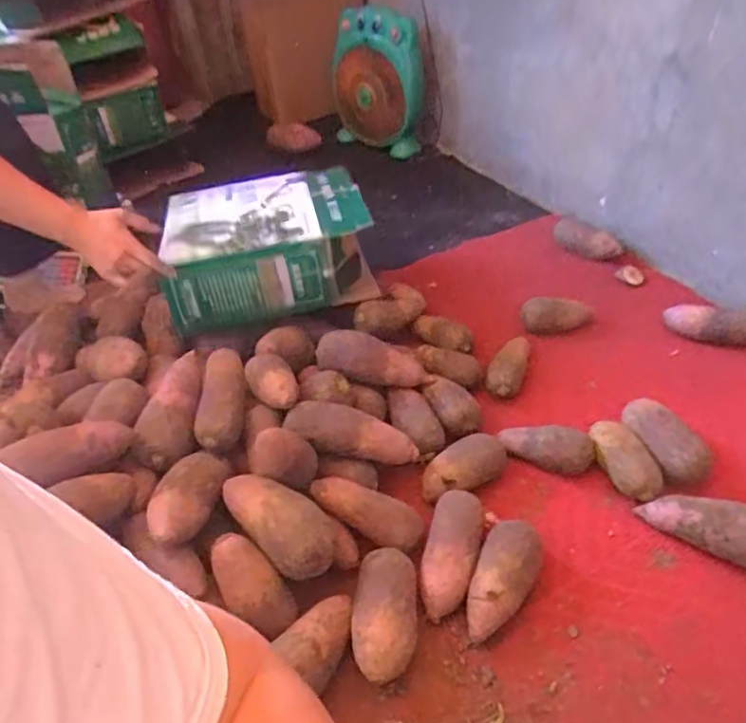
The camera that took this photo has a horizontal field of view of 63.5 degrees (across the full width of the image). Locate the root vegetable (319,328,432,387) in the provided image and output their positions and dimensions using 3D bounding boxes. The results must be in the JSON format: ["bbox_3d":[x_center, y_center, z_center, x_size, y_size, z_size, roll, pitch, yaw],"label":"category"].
[{"bbox_3d":[0.002,-0.004,1.027,0.181,0.065,0.084,16,38,-17],"label":"root vegetable"}]

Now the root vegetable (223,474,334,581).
[{"bbox_3d":[-0.116,0.204,0.769,0.157,0.064,0.082,30,51,32],"label":"root vegetable"}]

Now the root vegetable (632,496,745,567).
[{"bbox_3d":[0.454,0.226,0.814,0.172,0.072,0.072,8,43,13],"label":"root vegetable"}]

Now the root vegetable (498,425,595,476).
[{"bbox_3d":[0.268,0.135,0.938,0.141,0.054,0.061,13,44,18],"label":"root vegetable"}]

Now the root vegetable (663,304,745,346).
[{"bbox_3d":[0.624,-0.065,1.101,0.167,0.058,0.061,12,44,17],"label":"root vegetable"}]

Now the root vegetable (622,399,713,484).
[{"bbox_3d":[0.434,0.123,0.915,0.071,0.063,0.153,-14,43,-11],"label":"root vegetable"}]

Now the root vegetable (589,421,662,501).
[{"bbox_3d":[0.371,0.150,0.900,0.067,0.060,0.138,-12,42,-9],"label":"root vegetable"}]

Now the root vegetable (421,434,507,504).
[{"bbox_3d":[0.138,0.159,0.917,0.138,0.059,0.072,-23,45,-21],"label":"root vegetable"}]

